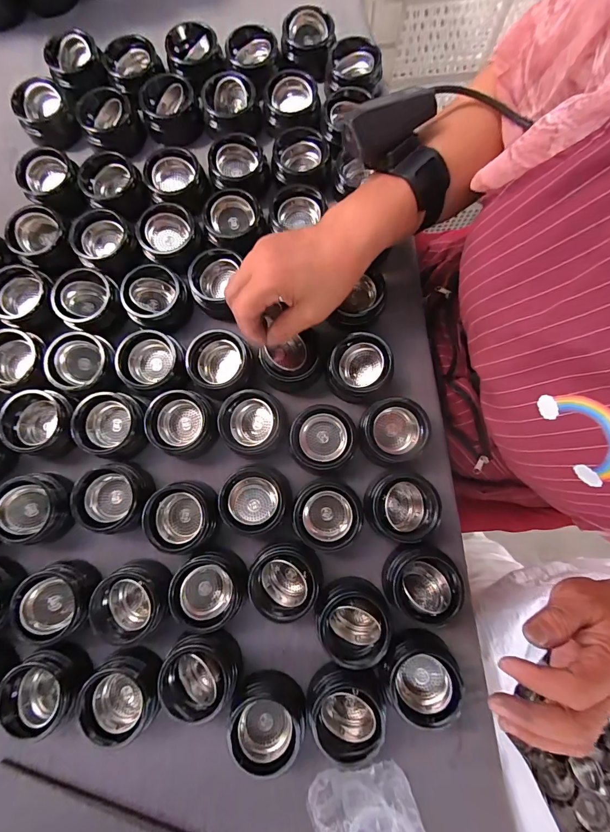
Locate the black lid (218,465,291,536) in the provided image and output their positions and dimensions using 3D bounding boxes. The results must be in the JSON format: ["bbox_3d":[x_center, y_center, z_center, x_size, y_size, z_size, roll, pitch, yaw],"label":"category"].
[{"bbox_3d":[-0.047,0.077,0.341,0.060,0.035,0.060,0,79,1],"label":"black lid"}]

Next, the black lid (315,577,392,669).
[{"bbox_3d":[0.041,0.179,0.319,0.061,0.033,0.062,0,79,1],"label":"black lid"}]

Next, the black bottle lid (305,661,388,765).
[{"bbox_3d":[0.035,0.246,0.305,0.064,0.025,0.065,0,79,1],"label":"black bottle lid"}]

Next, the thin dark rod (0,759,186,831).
[{"bbox_3d":[-0.147,0.335,0.306,0.234,0.005,0.009,17,80,4],"label":"thin dark rod"}]

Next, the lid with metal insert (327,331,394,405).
[{"bbox_3d":[0.054,-0.048,0.364,0.059,0.030,0.061,0,79,1],"label":"lid with metal insert"}]

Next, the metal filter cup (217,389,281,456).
[{"bbox_3d":[-0.053,0.008,0.358,0.056,0.029,0.061,-11,79,-1],"label":"metal filter cup"}]

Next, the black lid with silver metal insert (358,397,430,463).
[{"bbox_3d":[0.087,0.014,0.357,0.063,0.025,0.060,0,79,1],"label":"black lid with silver metal insert"}]

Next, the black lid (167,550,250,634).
[{"bbox_3d":[-0.085,0.154,0.327,0.059,0.032,0.058,0,79,1],"label":"black lid"}]

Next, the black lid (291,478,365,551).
[{"bbox_3d":[0.022,0.090,0.338,0.065,0.032,0.061,0,79,1],"label":"black lid"}]

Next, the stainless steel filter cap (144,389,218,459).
[{"bbox_3d":[-0.121,0.008,0.362,0.062,0.022,0.063,0,79,1],"label":"stainless steel filter cap"}]

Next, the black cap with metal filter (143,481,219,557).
[{"bbox_3d":[-0.114,0.092,0.339,0.060,0.031,0.063,12,80,3],"label":"black cap with metal filter"}]

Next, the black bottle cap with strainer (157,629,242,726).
[{"bbox_3d":[-0.089,0.222,0.313,0.061,0.037,0.065,0,79,1],"label":"black bottle cap with strainer"}]

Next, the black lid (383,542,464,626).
[{"bbox_3d":[0.102,0.147,0.325,0.063,0.033,0.058,0,79,1],"label":"black lid"}]

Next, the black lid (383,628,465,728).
[{"bbox_3d":[0.098,0.222,0.308,0.061,0.029,0.059,-16,80,-2],"label":"black lid"}]

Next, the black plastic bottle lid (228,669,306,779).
[{"bbox_3d":[-0.031,0.254,0.306,0.059,0.034,0.058,0,79,1],"label":"black plastic bottle lid"}]

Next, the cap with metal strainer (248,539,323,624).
[{"bbox_3d":[-0.017,0.148,0.328,0.062,0.032,0.061,0,79,1],"label":"cap with metal strainer"}]

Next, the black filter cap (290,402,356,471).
[{"bbox_3d":[0.017,0.021,0.356,0.060,0.025,0.060,0,79,1],"label":"black filter cap"}]

